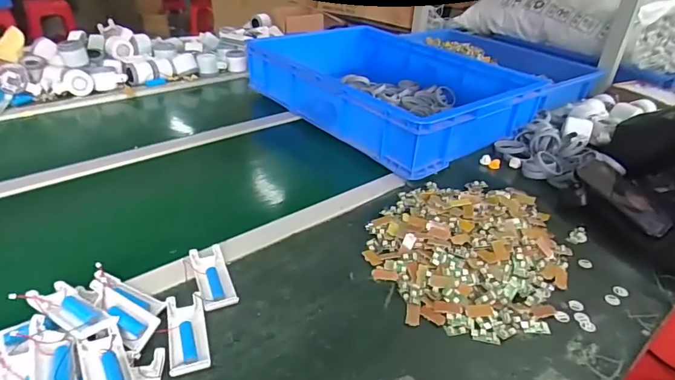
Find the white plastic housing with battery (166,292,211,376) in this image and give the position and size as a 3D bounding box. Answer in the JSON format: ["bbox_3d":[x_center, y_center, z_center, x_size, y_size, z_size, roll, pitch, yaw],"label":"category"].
[{"bbox_3d":[-0.165,0.153,0.477,0.040,0.013,0.102,-8,34,-18],"label":"white plastic housing with battery"}]

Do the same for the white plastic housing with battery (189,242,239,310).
[{"bbox_3d":[-0.157,0.109,0.552,0.040,0.012,0.102,-12,35,-23],"label":"white plastic housing with battery"}]

